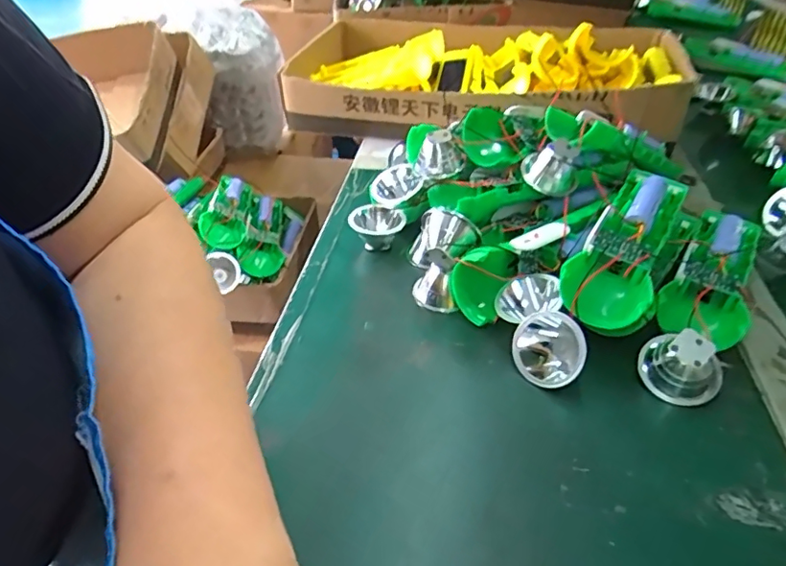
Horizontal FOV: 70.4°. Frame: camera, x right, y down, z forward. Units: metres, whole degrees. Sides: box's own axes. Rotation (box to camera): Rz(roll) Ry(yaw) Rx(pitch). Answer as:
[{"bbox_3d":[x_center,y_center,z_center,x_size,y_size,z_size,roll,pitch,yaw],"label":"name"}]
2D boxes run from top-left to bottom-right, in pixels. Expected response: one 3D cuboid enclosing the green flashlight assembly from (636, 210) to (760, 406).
[{"bbox_3d":[0.197,0.015,0.357,0.052,0.035,0.145,22,43,28],"label":"green flashlight assembly"}]

